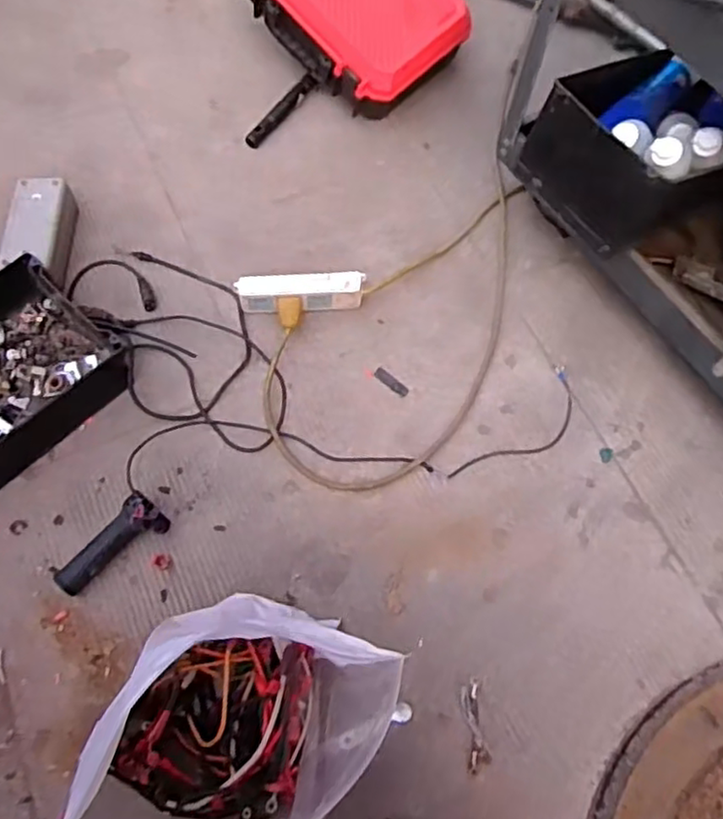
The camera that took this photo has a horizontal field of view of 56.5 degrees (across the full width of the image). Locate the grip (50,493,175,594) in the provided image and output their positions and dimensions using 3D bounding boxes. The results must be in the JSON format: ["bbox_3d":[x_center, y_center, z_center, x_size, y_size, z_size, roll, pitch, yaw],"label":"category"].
[{"bbox_3d":[-0.298,0.162,0.795,0.054,0.047,0.141,41,71,15],"label":"grip"}]

